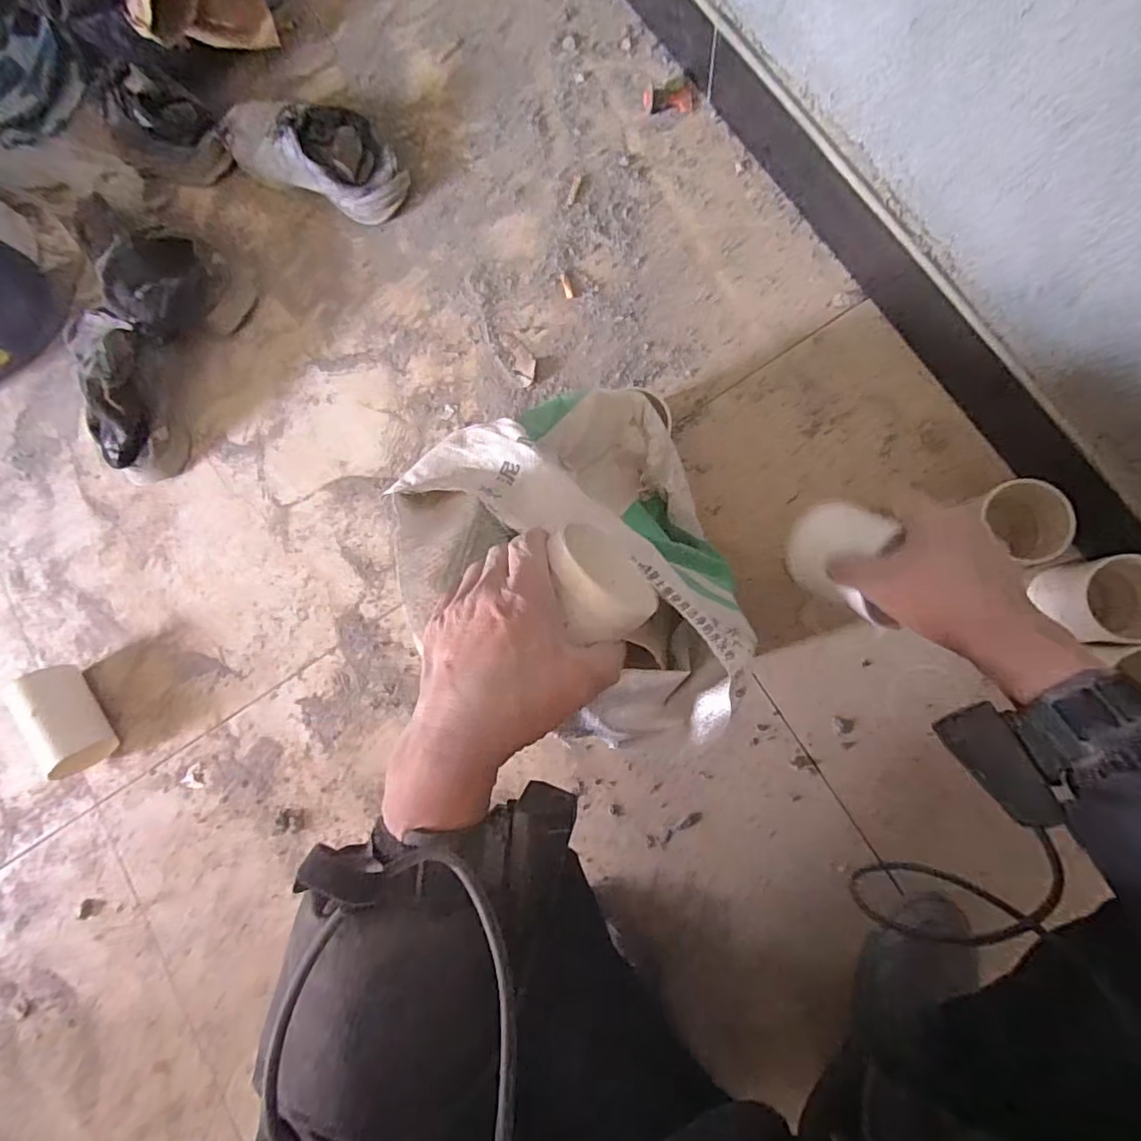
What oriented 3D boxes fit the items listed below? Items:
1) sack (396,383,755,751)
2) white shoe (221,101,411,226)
[{"bbox_3d":[0.002,-0.010,0.497,0.252,0.255,0.319,-17,82,6],"label":"sack"},{"bbox_3d":[-0.331,-0.537,0.738,0.249,0.074,0.098,25,88,10],"label":"white shoe"}]

